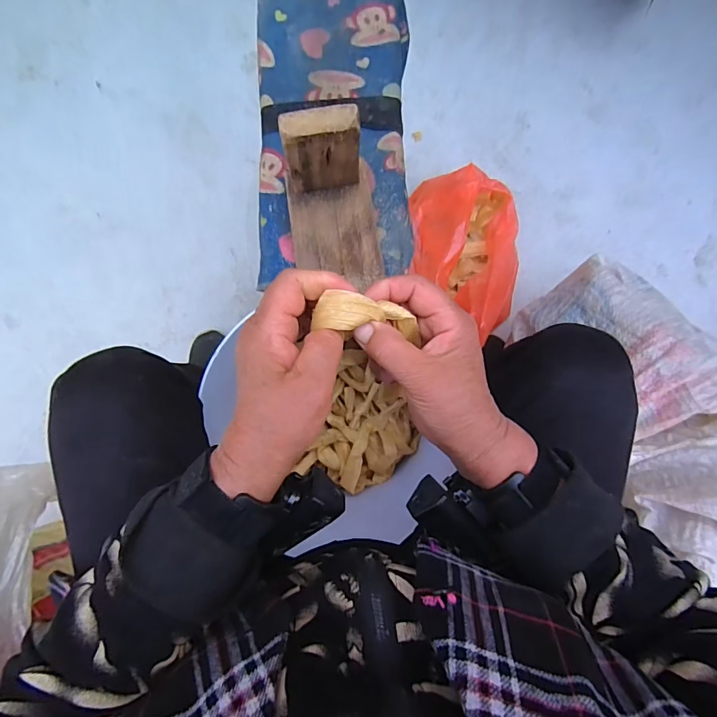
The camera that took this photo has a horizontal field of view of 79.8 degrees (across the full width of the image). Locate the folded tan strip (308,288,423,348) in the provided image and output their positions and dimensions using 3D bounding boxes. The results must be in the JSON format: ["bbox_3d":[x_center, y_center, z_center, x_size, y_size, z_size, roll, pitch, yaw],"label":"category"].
[{"bbox_3d":[0.008,-0.025,0.271,0.075,0.017,0.026,5,86,-25],"label":"folded tan strip"}]

